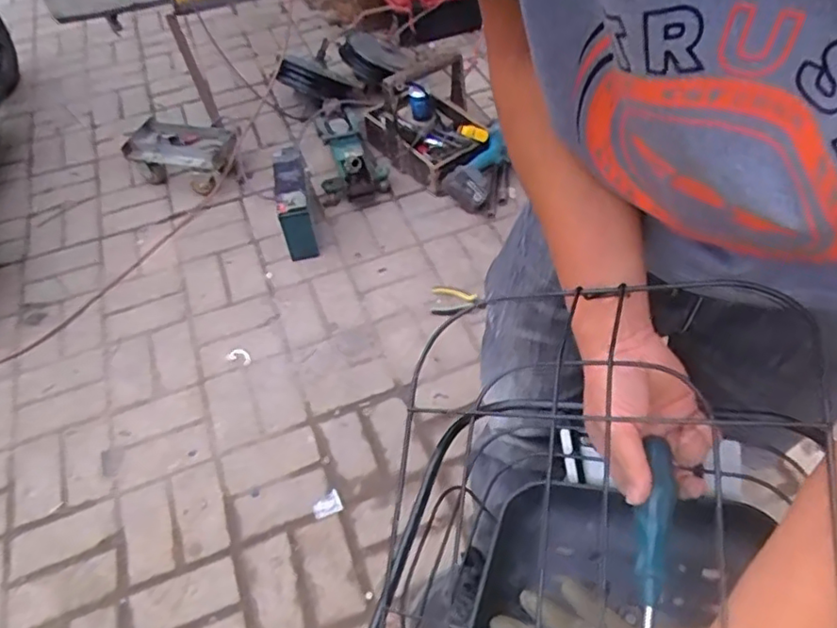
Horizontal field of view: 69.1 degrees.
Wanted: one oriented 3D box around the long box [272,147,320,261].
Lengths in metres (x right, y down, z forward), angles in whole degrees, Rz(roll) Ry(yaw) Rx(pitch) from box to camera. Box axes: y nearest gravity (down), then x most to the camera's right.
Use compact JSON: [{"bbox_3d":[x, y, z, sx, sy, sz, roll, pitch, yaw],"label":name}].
[{"bbox_3d":[-0.306,-0.280,1.533,0.083,0.174,0.268,-10,50,-4],"label":"long box"}]

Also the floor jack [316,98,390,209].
[{"bbox_3d":[-0.192,-0.464,1.730,0.182,0.135,0.406,-9,50,-2],"label":"floor jack"}]

